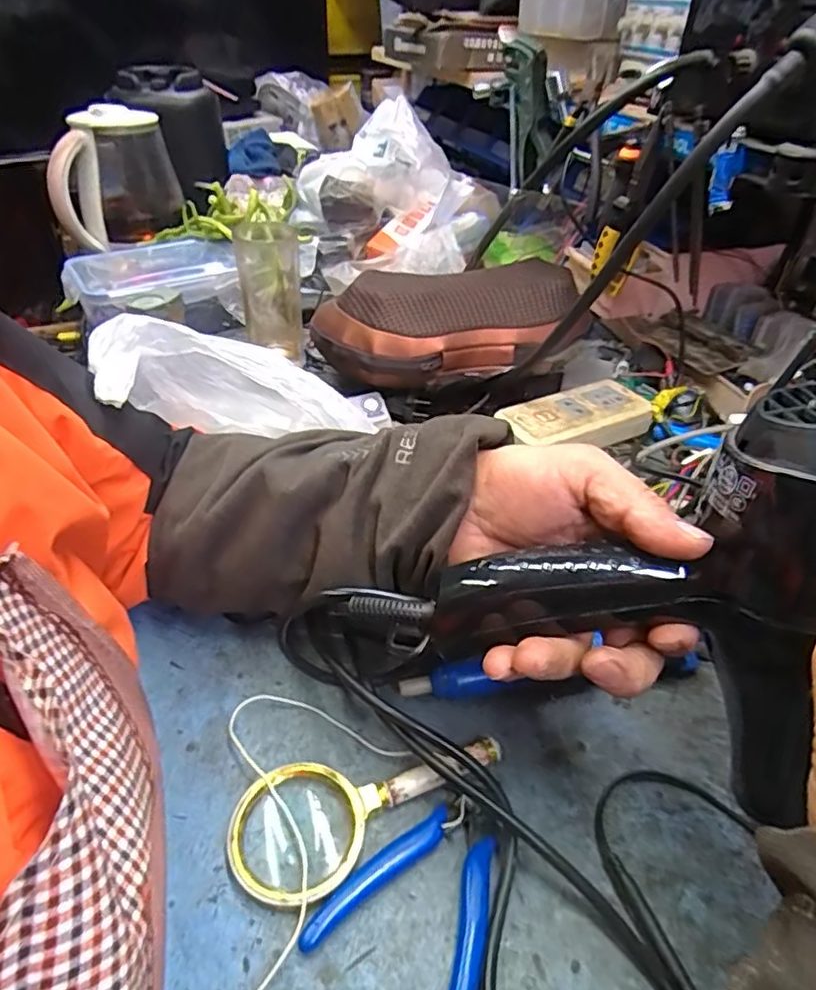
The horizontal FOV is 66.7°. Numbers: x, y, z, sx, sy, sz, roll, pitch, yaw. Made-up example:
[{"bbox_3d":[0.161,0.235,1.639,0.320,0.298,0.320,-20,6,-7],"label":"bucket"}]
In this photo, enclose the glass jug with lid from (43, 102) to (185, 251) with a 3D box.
[{"bbox_3d":[-0.433,-0.470,0.917,0.117,0.164,0.151,11,41,10],"label":"glass jug with lid"}]

